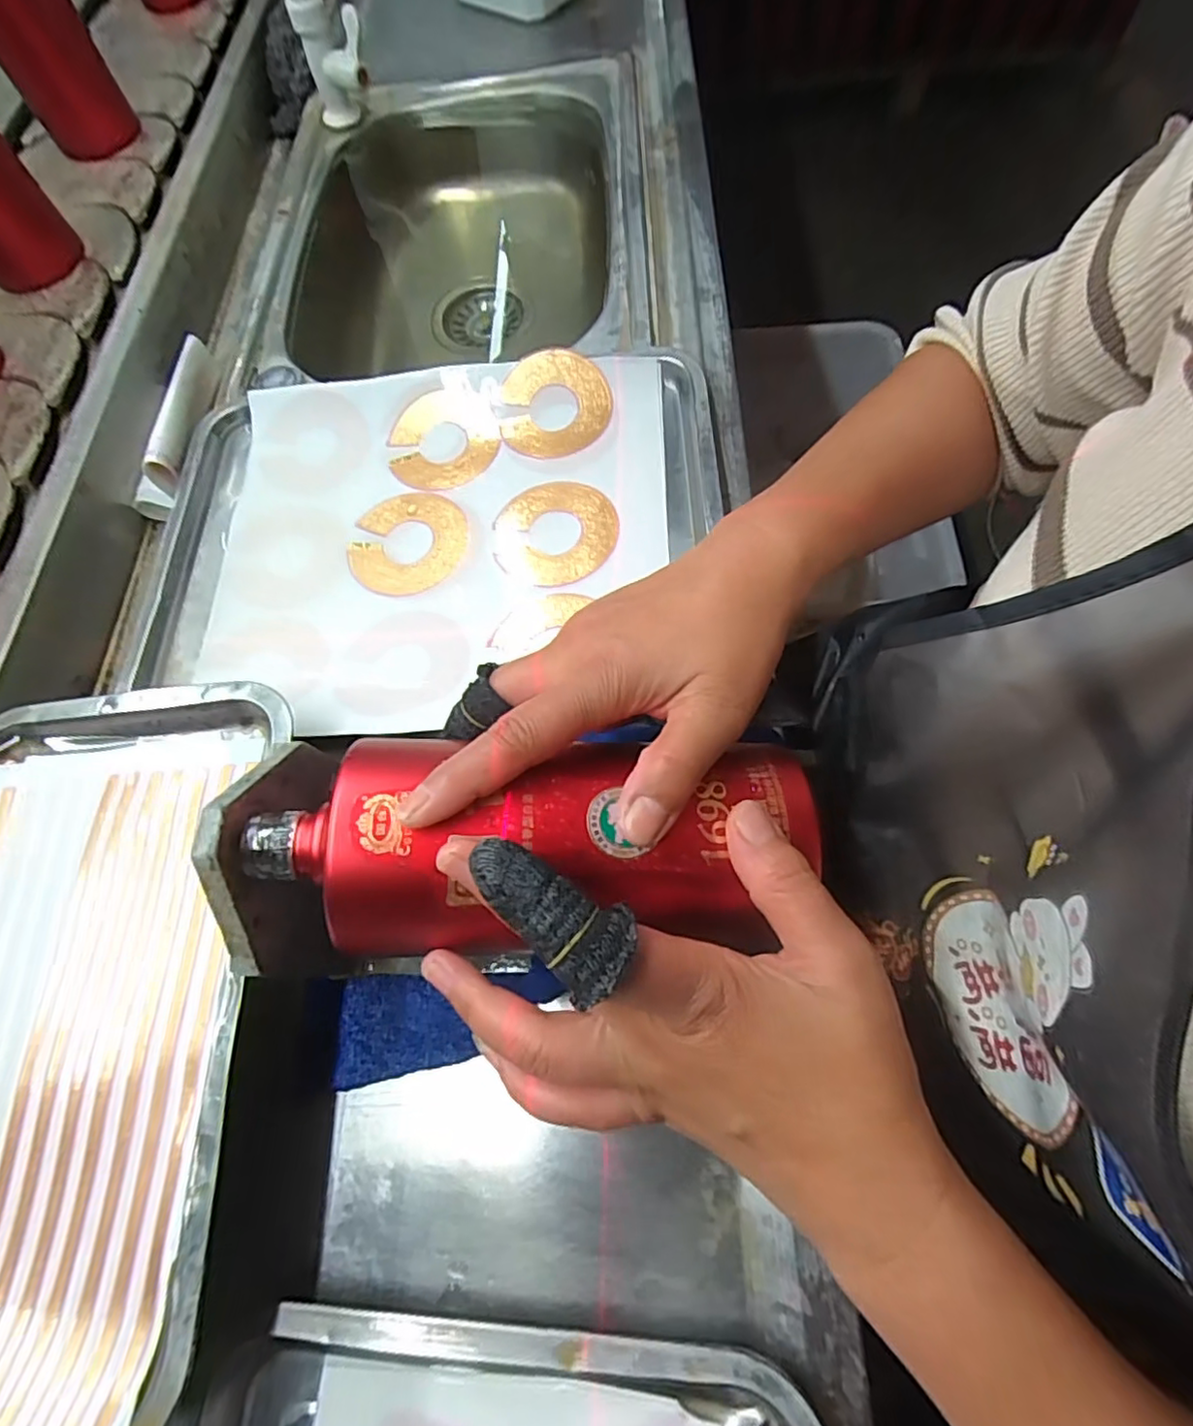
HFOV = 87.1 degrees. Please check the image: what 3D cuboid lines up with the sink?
[{"bbox_3d":[-0.126,-0.455,0.627,0.334,0.142,0.453,-2,67,-1],"label":"sink"}]

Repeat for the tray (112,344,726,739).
[{"bbox_3d":[-0.122,-0.125,0.426,0.397,0.042,0.305,-1,67,0],"label":"tray"}]

